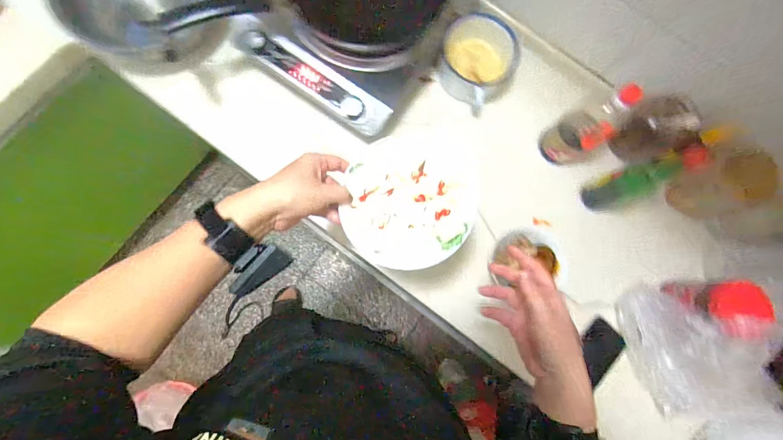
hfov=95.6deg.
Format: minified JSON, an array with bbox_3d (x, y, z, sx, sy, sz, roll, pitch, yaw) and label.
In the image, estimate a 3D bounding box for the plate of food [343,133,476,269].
[{"bbox_3d":[0.024,-0.025,0.449,0.160,0.033,0.166,1,84,-5],"label":"plate of food"}]

